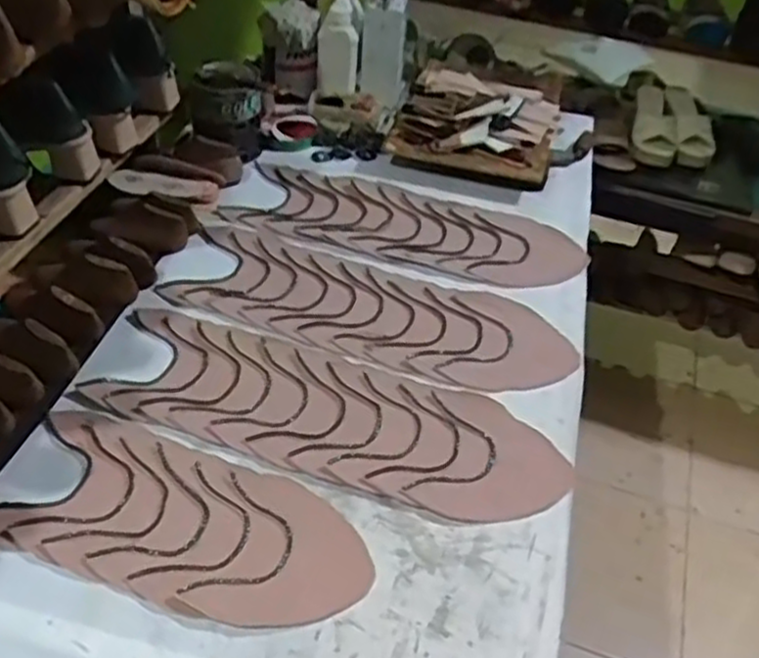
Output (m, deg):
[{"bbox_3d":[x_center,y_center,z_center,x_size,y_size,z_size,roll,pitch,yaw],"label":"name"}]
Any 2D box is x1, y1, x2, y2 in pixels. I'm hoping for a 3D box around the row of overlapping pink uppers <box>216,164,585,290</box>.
[{"bbox_3d":[0.041,-0.153,1.122,0.501,0.010,0.184,13,45,8],"label":"row of overlapping pink uppers"}]

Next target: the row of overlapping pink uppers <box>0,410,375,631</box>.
[{"bbox_3d":[-0.192,0.189,0.747,0.367,0.006,0.162,15,45,10],"label":"row of overlapping pink uppers"}]

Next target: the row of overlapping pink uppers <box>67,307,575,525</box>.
[{"bbox_3d":[-0.059,0.093,0.856,0.526,0.008,0.169,16,45,10],"label":"row of overlapping pink uppers"}]

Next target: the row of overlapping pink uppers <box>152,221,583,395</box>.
[{"bbox_3d":[-0.014,-0.029,0.986,0.516,0.008,0.175,17,45,11],"label":"row of overlapping pink uppers"}]

